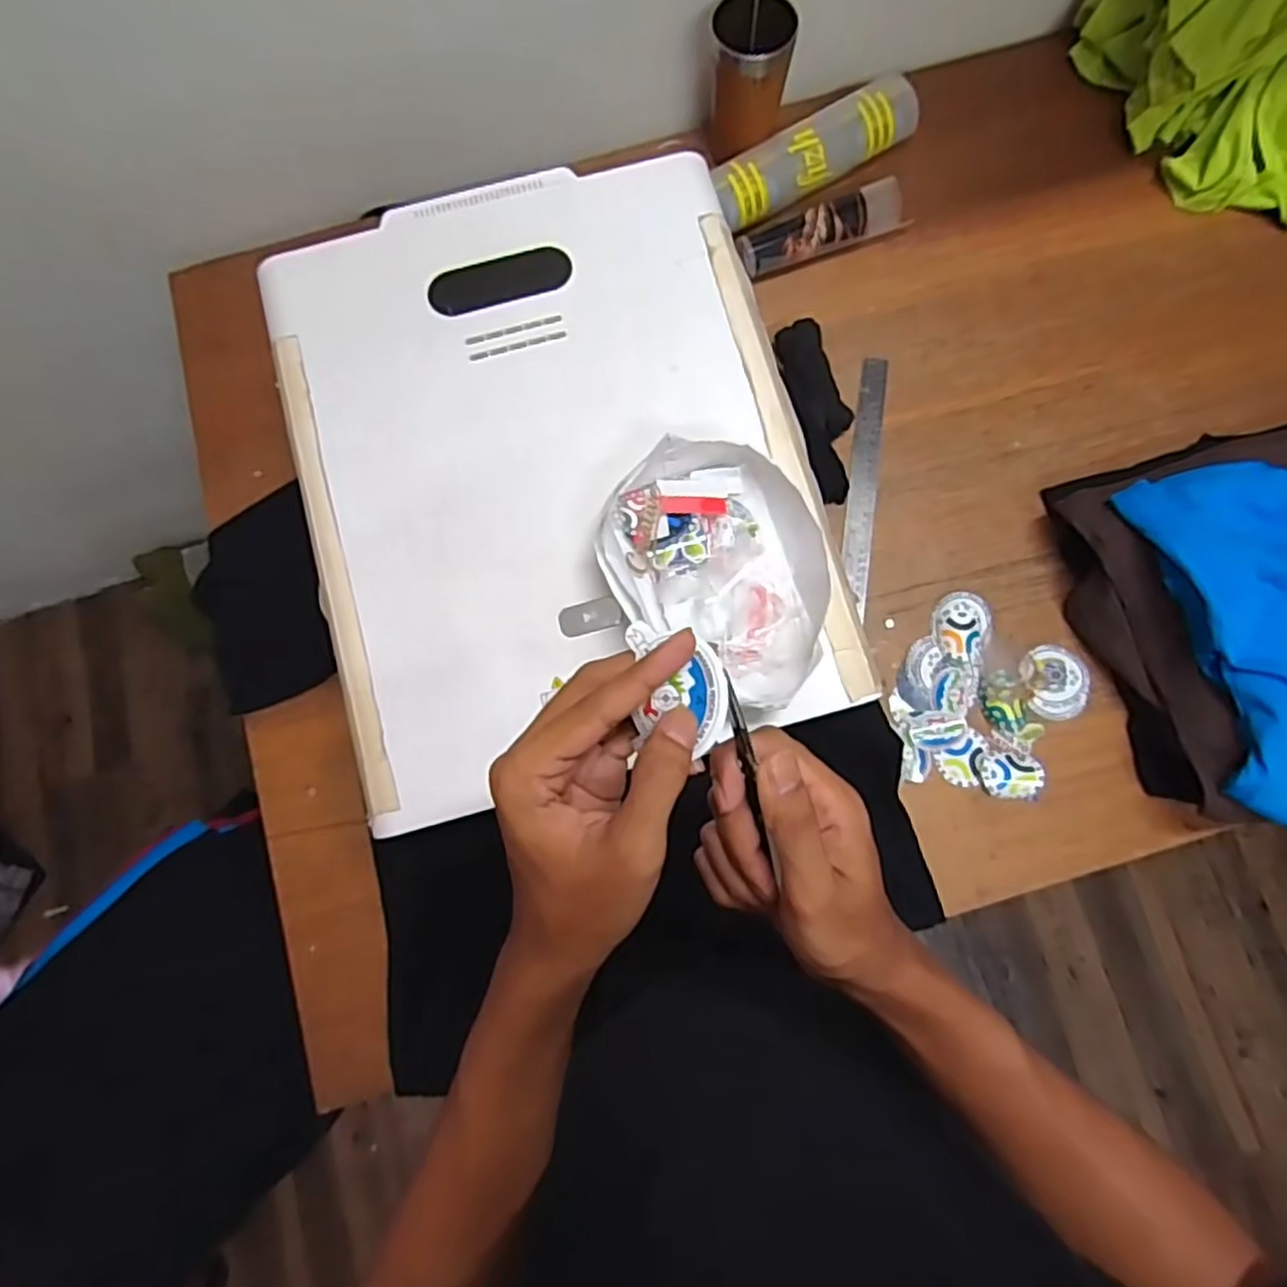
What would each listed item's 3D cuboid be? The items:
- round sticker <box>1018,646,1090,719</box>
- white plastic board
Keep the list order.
[{"bbox_3d":[0.401,0.037,0.716,0.066,0.007,0.070,0,79,1],"label":"round sticker"},{"bbox_3d":[-0.074,-0.149,0.591,0.397,0.021,0.499,-16,79,-2],"label":"white plastic board"}]

